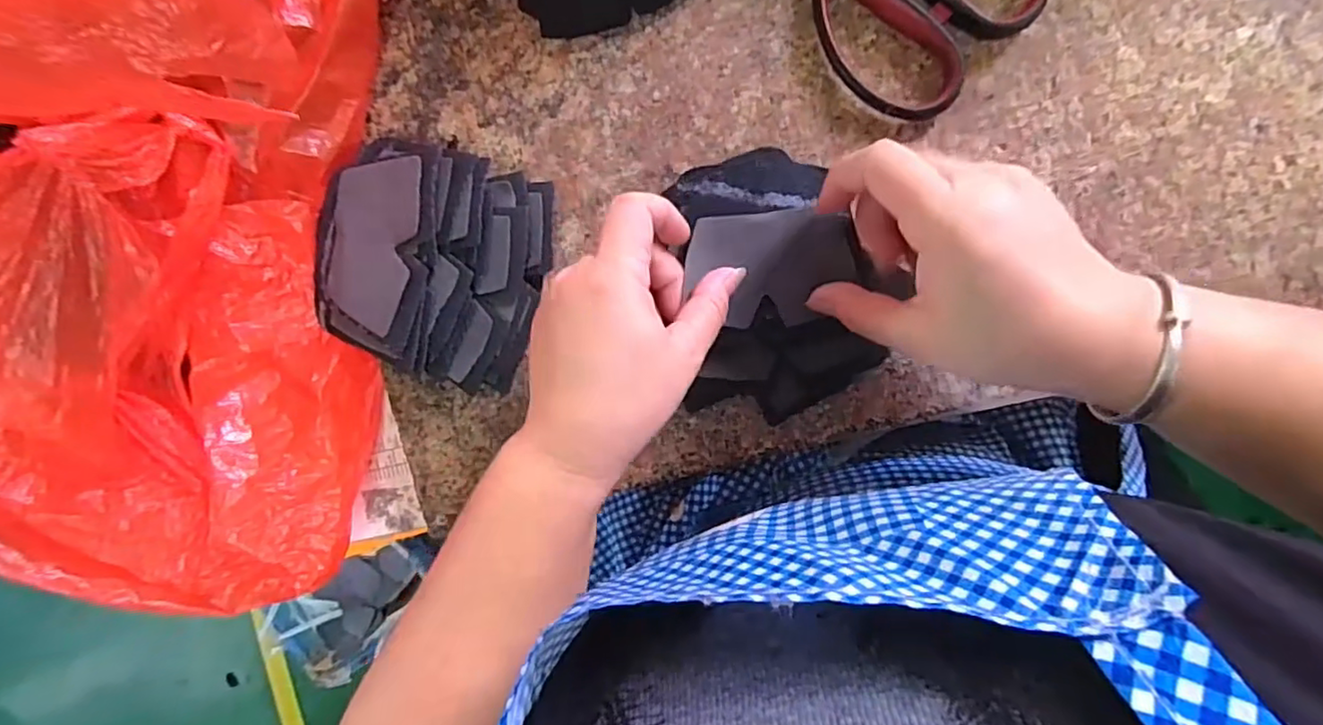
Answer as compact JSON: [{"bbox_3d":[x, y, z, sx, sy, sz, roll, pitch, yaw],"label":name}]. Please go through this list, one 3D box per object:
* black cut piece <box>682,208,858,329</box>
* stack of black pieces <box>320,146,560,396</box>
[{"bbox_3d":[0.052,-0.045,0.297,0.077,0.006,0.054,-4,95,11],"label":"black cut piece"},{"bbox_3d":[-0.126,-0.055,0.328,0.121,0.043,0.115,20,96,7],"label":"stack of black pieces"}]

